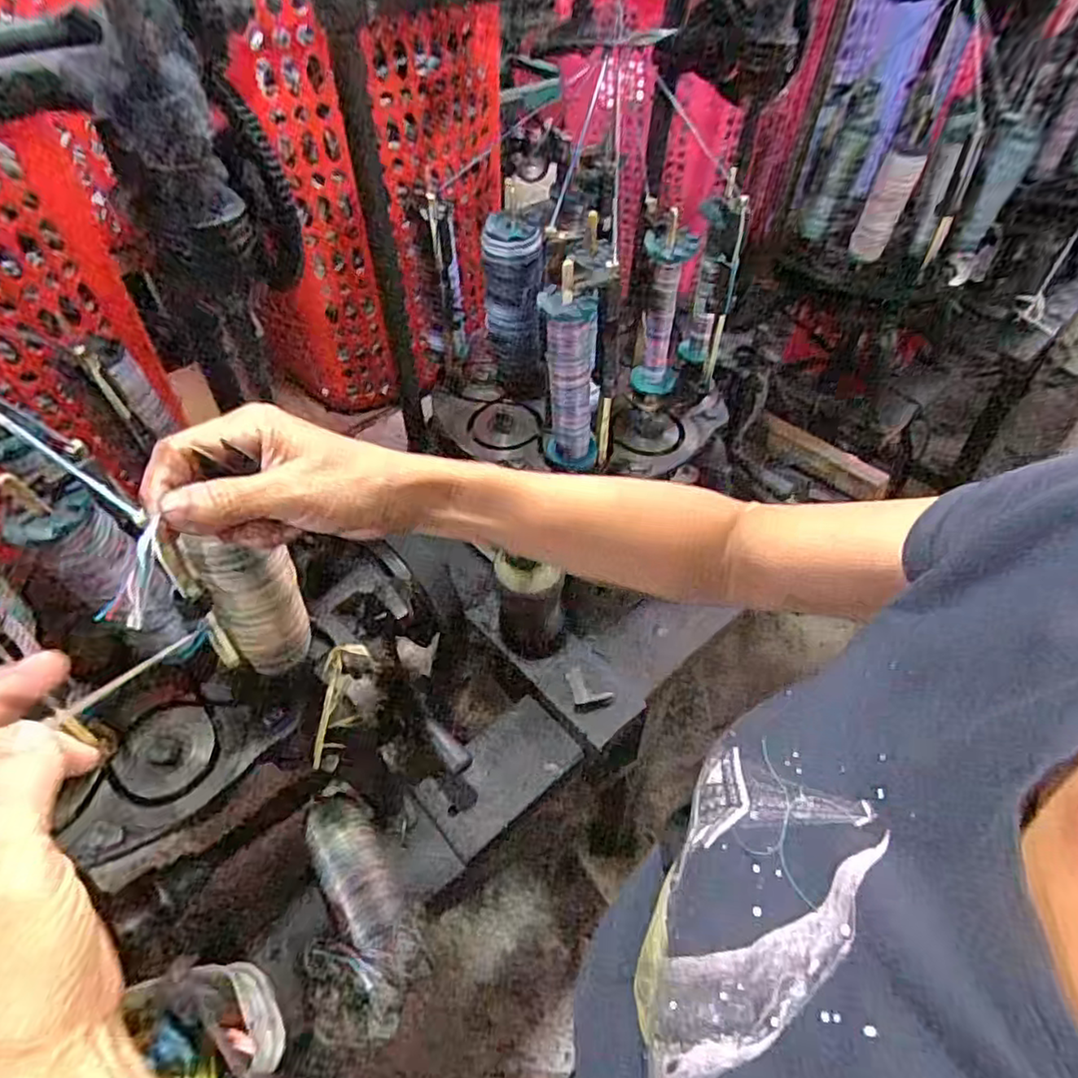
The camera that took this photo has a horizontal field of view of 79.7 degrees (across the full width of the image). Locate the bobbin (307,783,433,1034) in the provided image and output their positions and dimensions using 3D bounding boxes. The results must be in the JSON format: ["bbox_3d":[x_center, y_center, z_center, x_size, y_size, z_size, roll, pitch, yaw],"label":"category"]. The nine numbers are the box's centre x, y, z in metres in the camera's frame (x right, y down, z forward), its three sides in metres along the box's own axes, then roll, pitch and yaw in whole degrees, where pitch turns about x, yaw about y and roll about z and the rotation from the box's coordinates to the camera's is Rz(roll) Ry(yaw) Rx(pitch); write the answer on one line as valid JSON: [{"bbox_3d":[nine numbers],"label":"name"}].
[{"bbox_3d":[-0.148,0.298,0.540,0.070,0.049,0.185,-27,56,-22],"label":"bobbin"}]

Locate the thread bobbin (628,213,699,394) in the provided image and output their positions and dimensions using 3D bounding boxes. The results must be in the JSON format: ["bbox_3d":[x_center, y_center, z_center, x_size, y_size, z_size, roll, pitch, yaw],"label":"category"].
[{"bbox_3d":[0.112,-0.197,0.608,0.052,0.182,0.041,15,51,11],"label":"thread bobbin"}]

